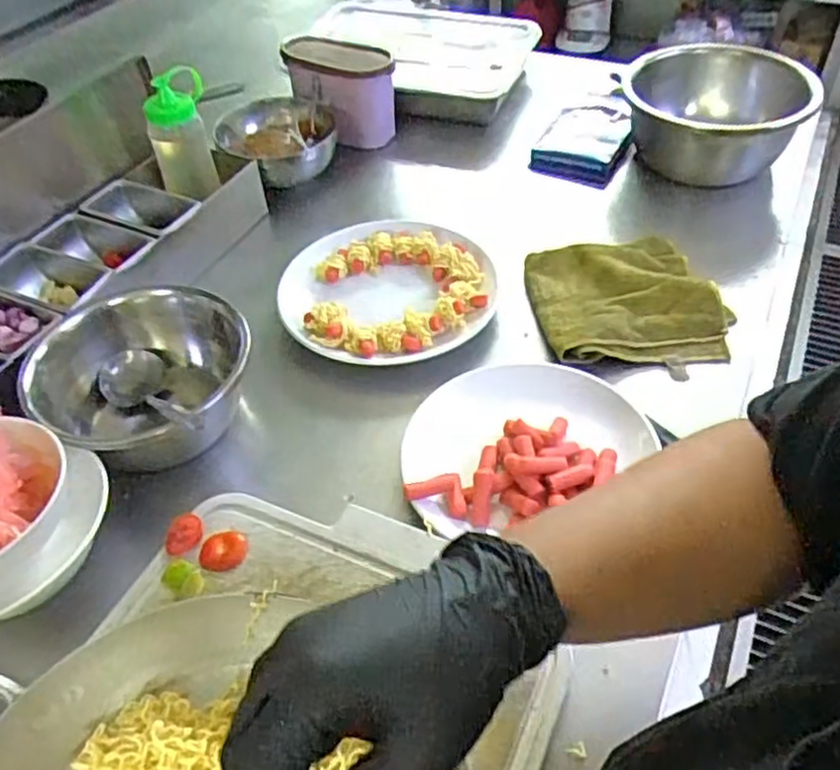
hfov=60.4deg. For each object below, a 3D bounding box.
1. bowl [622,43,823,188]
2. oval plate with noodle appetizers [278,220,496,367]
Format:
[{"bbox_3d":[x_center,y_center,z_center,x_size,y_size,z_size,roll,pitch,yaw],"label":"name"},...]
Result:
[{"bbox_3d":[0.421,-0.401,1.038,0.248,0.121,0.247,10,48,13],"label":"bowl"},{"bbox_3d":[-0.040,-0.109,0.870,0.258,0.052,0.243,21,51,22],"label":"oval plate with noodle appetizers"}]

